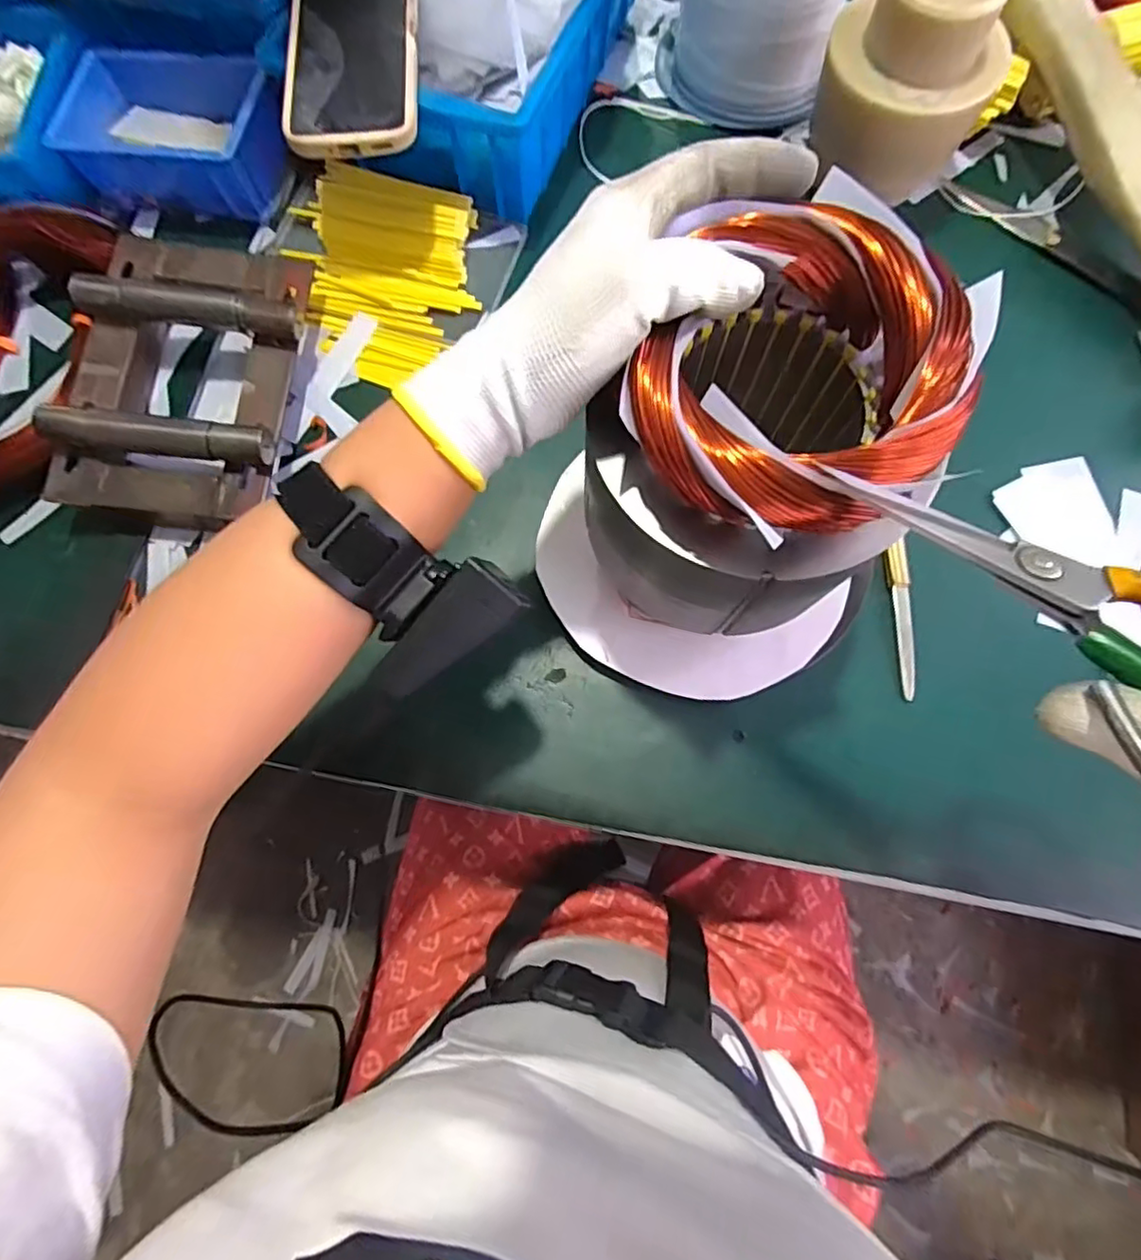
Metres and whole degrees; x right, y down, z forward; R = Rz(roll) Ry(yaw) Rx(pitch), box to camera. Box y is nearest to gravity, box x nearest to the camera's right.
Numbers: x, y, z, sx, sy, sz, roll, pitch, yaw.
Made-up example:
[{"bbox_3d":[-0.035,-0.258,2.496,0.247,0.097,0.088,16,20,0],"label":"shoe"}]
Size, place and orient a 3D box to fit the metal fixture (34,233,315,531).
[{"bbox_3d":[-0.251,-0.168,0.420,0.136,0.055,0.195,3,75,3],"label":"metal fixture"}]

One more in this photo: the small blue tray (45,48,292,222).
[{"bbox_3d":[-0.283,-0.369,0.466,0.150,0.060,0.118,11,76,5],"label":"small blue tray"}]

